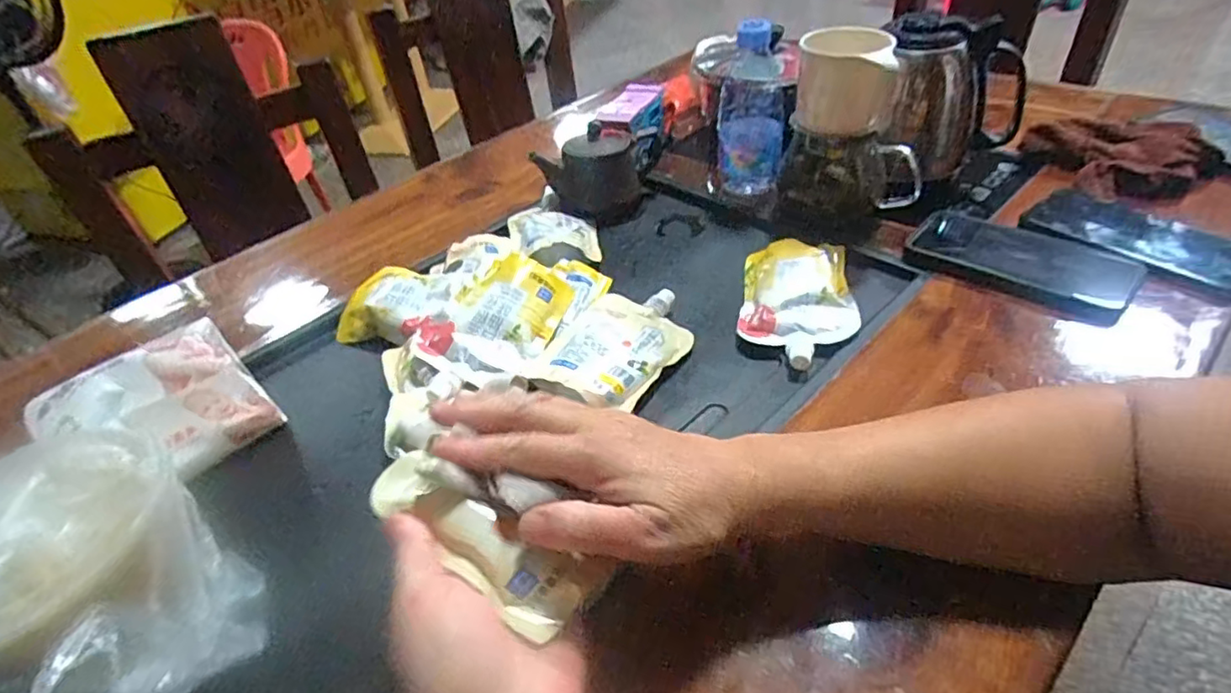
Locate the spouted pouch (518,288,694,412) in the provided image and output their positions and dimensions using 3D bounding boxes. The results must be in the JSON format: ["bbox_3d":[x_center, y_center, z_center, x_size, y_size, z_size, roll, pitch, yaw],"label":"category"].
[{"bbox_3d":[0.003,-0.002,0.499,0.085,0.040,0.139,20,48,29],"label":"spouted pouch"}]

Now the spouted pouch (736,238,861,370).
[{"bbox_3d":[0.149,-0.036,0.516,0.090,0.028,0.141,5,43,14],"label":"spouted pouch"}]

